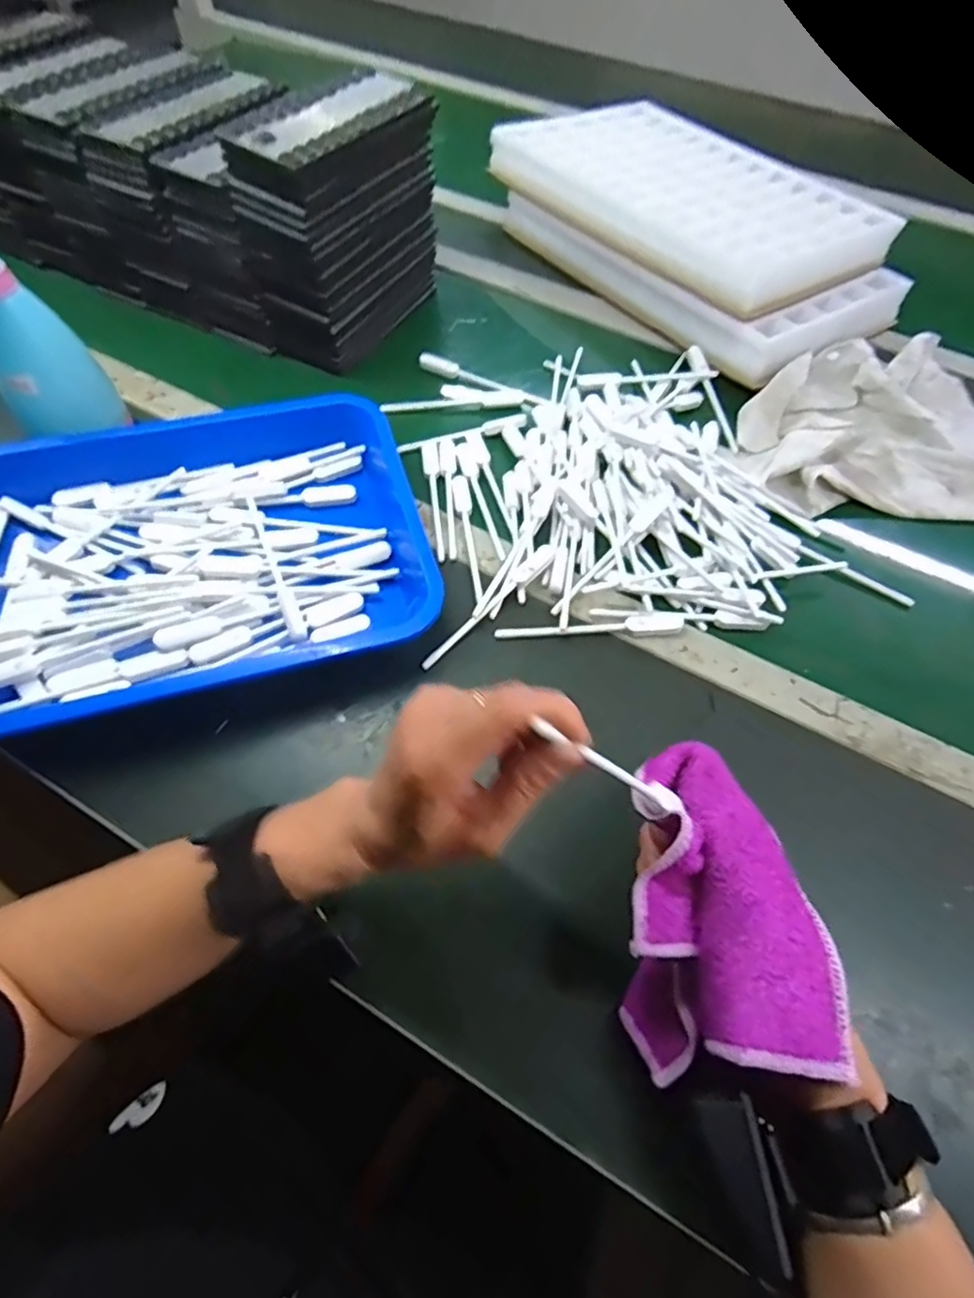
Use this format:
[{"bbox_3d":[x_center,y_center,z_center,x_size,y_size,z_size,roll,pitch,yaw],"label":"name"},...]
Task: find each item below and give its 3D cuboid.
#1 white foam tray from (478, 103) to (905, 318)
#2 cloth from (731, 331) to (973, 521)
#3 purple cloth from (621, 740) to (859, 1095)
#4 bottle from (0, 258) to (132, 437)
[{"bbox_3d":[0.244,-0.550,0.735,0.270,0.051,0.417,-34,65,-21],"label":"white foam tray"},{"bbox_3d":[0.387,-0.235,0.611,0.278,0.039,0.246,1,58,-2],"label":"cloth"},{"bbox_3d":[0.113,0.140,0.325,0.091,0.089,0.153,-2,58,-4],"label":"purple cloth"},{"bbox_3d":[-0.359,-0.245,0.474,0.079,0.185,0.082,-28,63,-19],"label":"bottle"}]

